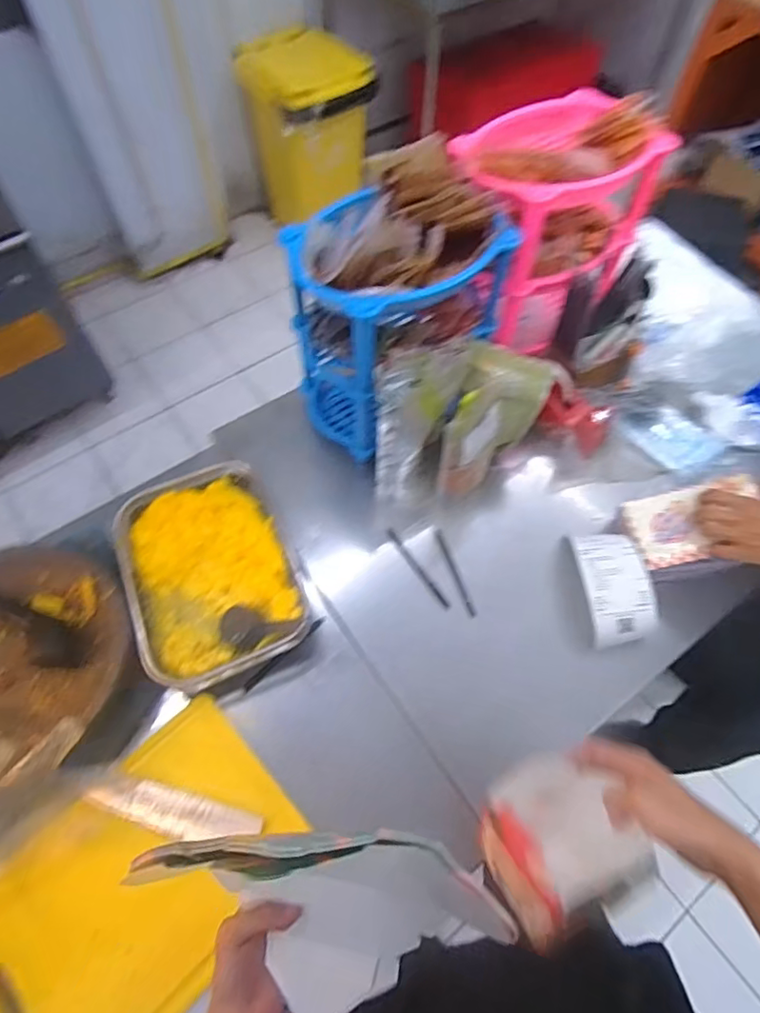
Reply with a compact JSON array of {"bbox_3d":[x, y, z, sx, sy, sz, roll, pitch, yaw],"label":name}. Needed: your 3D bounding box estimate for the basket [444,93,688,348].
[{"bbox_3d":[0.247,-0.421,0.868,0.286,0.312,0.213,-23,63,-14],"label":"basket"}]

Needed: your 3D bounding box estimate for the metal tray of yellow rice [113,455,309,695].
[{"bbox_3d":[-0.235,0.082,0.770,0.210,0.051,0.303,-21,63,-13],"label":"metal tray of yellow rice"}]

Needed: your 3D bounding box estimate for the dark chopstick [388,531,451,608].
[{"bbox_3d":[0.055,0.092,0.821,0.013,0.006,0.151,-29,65,-17],"label":"dark chopstick"}]

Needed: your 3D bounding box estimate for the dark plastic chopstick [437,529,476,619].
[{"bbox_3d":[0.112,0.097,0.819,0.010,0.005,0.145,-14,61,-9],"label":"dark plastic chopstick"}]

